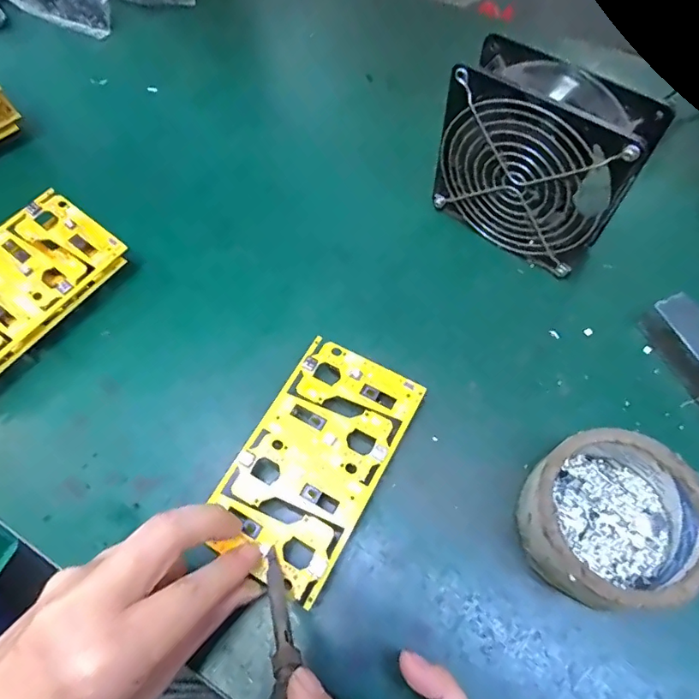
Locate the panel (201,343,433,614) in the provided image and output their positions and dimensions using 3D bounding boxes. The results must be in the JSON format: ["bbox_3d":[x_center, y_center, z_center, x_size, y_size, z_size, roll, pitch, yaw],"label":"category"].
[{"bbox_3d":[-0.019,0.062,0.292,0.078,0.005,0.136,27,67,13],"label":"panel"}]

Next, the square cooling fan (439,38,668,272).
[{"bbox_3d":[0.120,-0.121,0.330,0.118,0.117,0.045,35,69,18],"label":"square cooling fan"}]

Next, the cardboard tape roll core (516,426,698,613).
[{"bbox_3d":[0.138,0.089,0.265,0.086,0.042,0.083,-36,67,-15],"label":"cardboard tape roll core"}]

